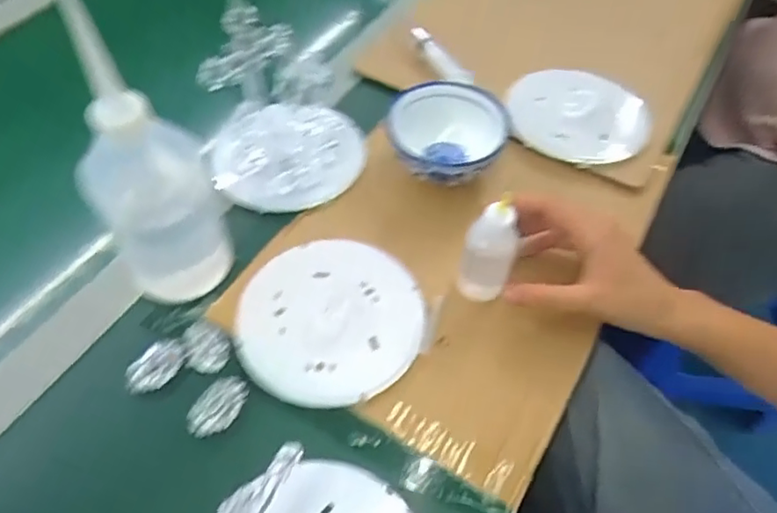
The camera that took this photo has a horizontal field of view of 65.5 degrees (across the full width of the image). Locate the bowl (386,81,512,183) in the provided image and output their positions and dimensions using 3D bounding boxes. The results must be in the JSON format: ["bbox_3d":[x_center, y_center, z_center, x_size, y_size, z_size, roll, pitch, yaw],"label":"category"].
[{"bbox_3d":[0.047,-0.091,0.506,0.100,0.056,0.099,1,55,-2],"label":"bowl"}]

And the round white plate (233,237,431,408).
[{"bbox_3d":[-0.041,0.044,0.430,0.126,0.007,0.125,1,55,-2],"label":"round white plate"}]

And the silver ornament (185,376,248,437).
[{"bbox_3d":[-0.110,0.096,0.389,0.026,0.006,0.043,26,58,15],"label":"silver ornament"}]

